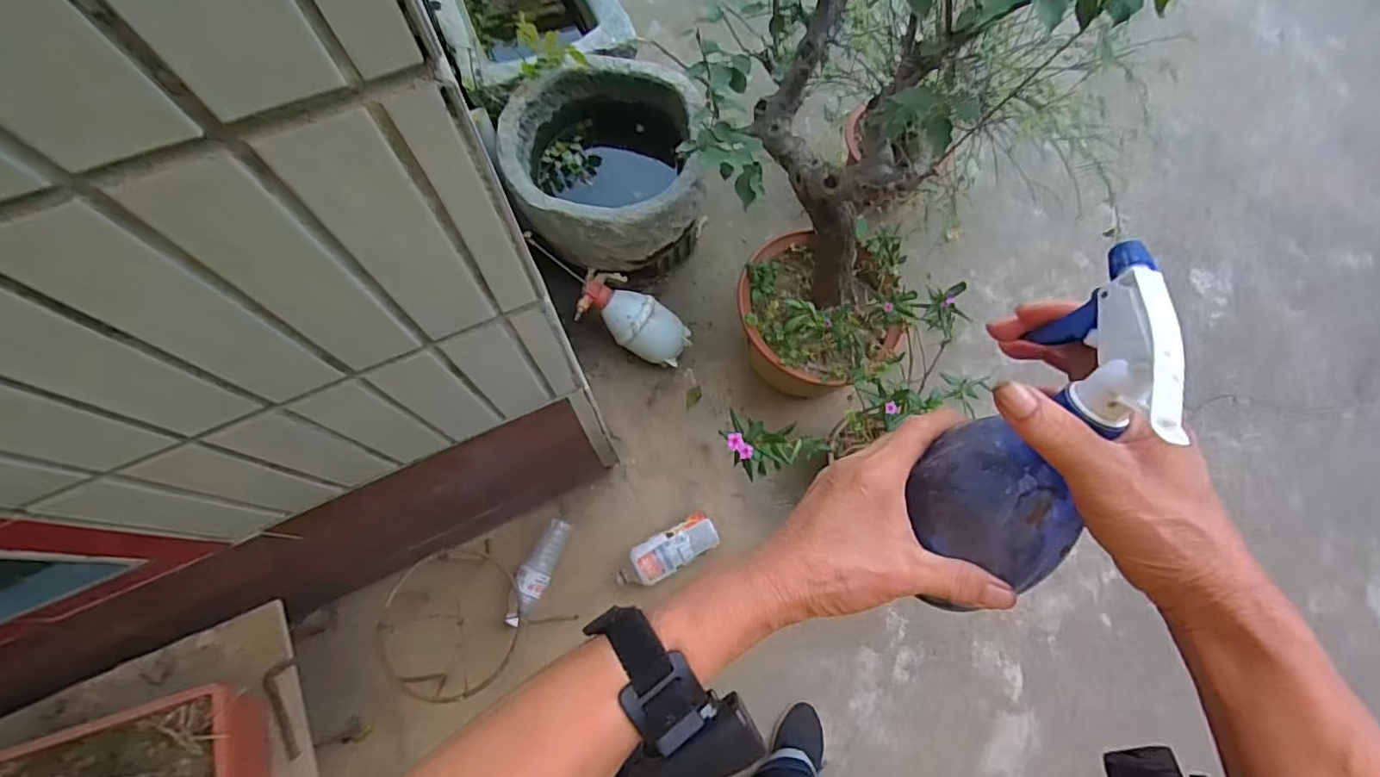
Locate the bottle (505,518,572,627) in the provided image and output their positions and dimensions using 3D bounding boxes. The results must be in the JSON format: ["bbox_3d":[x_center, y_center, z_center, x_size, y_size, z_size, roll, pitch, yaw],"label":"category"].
[{"bbox_3d":[-0.308,0.366,1.204,0.058,0.061,0.196,19,72,4],"label":"bottle"}]

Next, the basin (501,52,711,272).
[{"bbox_3d":[-0.182,-0.457,1.331,0.398,0.352,0.412,4,71,-1],"label":"basin"}]

